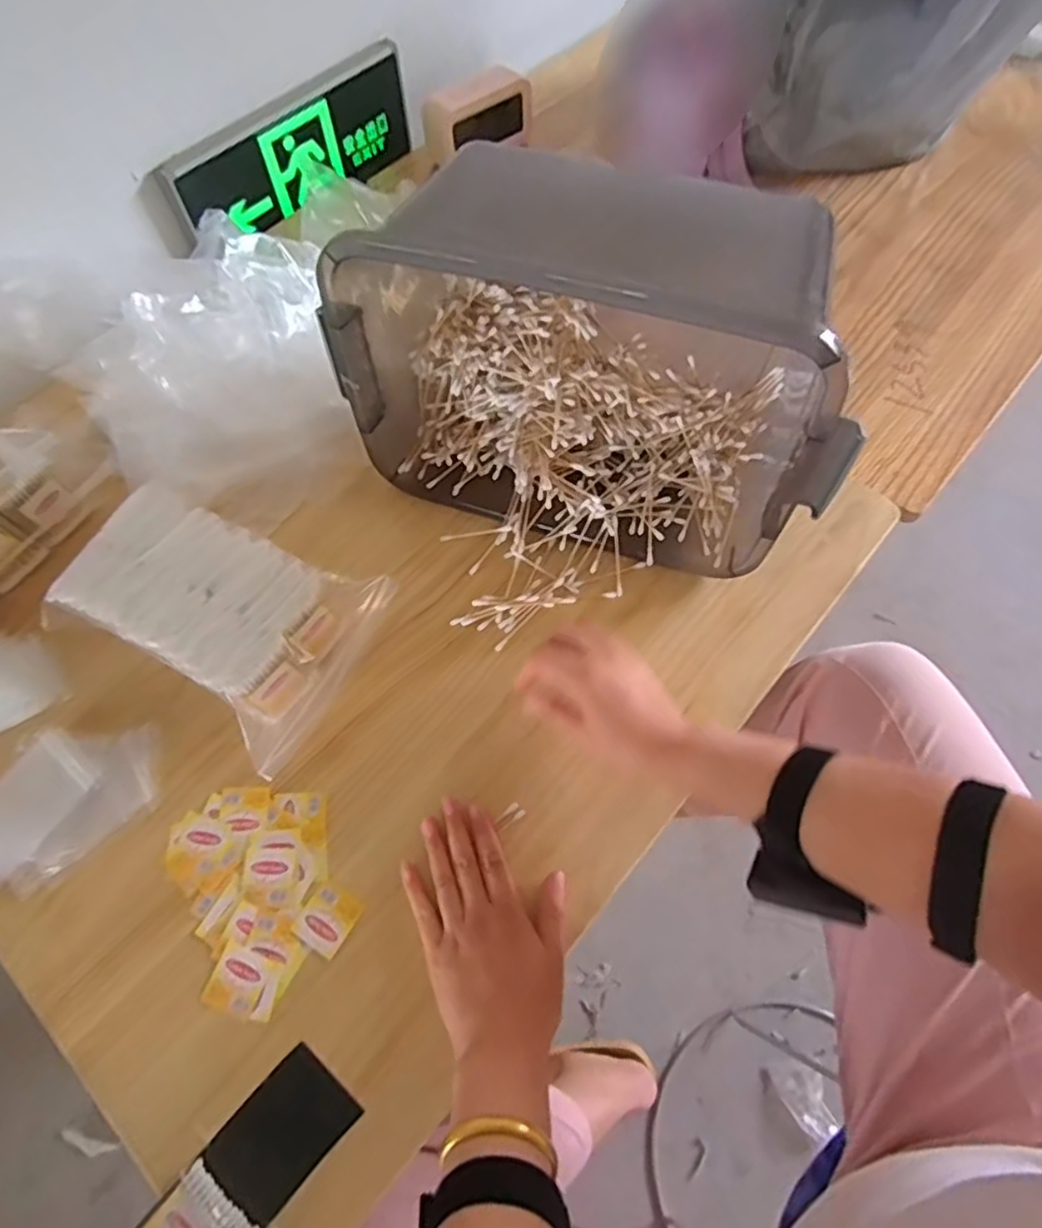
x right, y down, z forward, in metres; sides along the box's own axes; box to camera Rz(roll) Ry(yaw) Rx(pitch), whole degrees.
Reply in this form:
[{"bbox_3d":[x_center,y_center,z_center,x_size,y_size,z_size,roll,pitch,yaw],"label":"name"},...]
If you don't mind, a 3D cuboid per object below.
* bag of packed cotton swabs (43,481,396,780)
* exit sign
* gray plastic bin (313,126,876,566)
[{"bbox_3d":[-0.256,0.001,0.561,0.236,0.075,0.173,24,68,11],"label":"bag of packed cotton swabs"},{"bbox_3d":[-0.274,-0.554,0.813,0.034,0.131,0.379,34,69,20],"label":"exit sign"},{"bbox_3d":[0.062,-0.209,0.551,0.393,0.256,0.224,14,67,7],"label":"gray plastic bin"}]

